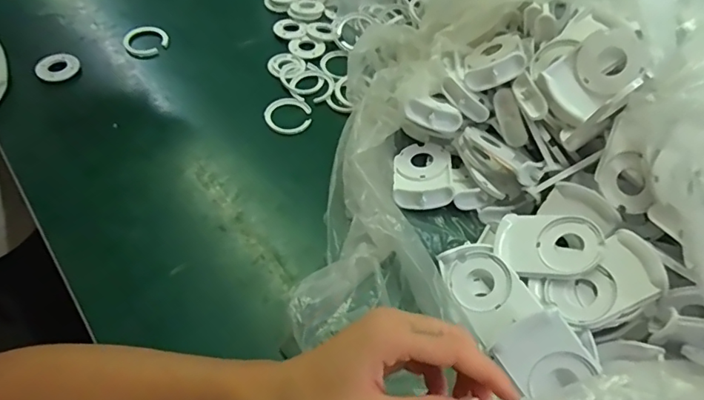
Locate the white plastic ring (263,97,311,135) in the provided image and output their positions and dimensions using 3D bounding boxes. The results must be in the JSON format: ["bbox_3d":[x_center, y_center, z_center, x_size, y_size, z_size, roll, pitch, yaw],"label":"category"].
[{"bbox_3d":[-0.070,-0.096,0.546,0.049,0.005,0.053,1,55,-2],"label":"white plastic ring"}]

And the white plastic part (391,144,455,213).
[{"bbox_3d":[0.071,-0.030,0.495,0.056,0.020,0.083,6,53,0],"label":"white plastic part"}]

